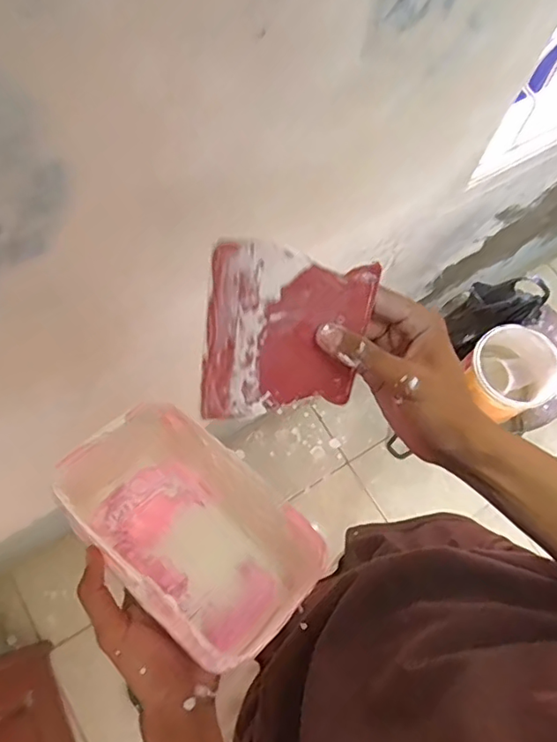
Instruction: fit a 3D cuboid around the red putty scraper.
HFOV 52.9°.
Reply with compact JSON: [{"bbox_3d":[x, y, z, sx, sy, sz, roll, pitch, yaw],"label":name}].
[{"bbox_3d":[0.005,-0.023,0.358,0.103,0.118,0.005,-2,32,-16],"label":"red putty scraper"}]

